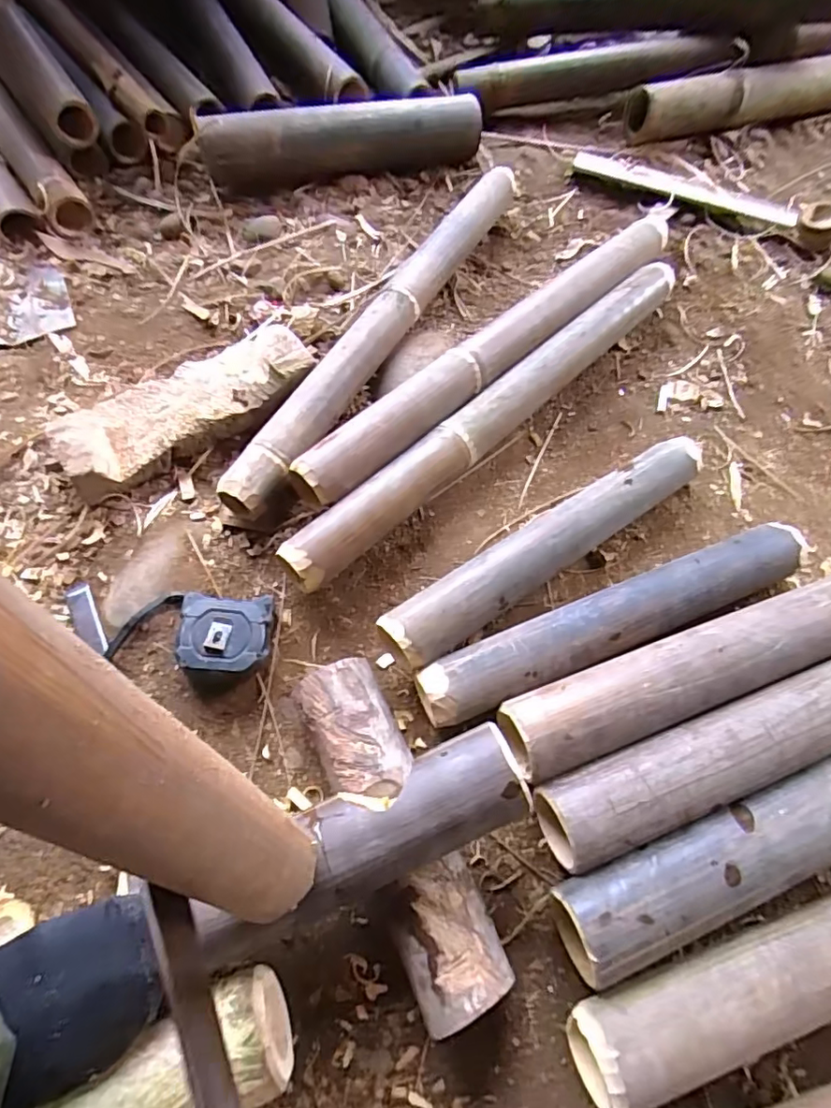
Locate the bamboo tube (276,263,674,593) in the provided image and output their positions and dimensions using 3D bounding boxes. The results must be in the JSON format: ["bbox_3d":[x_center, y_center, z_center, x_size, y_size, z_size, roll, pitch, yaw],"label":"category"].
[{"bbox_3d":[0.106,-0.174,0.650,0.638,0.067,0.055,-41,72,-20],"label":"bamboo tube"}]

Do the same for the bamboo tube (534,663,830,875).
[{"bbox_3d":[0.299,0.160,0.475,0.401,0.055,0.068,-17,66,-11],"label":"bamboo tube"}]

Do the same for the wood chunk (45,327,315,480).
[{"bbox_3d":[-0.262,-0.180,0.626,0.290,0.050,0.110,-35,70,-18],"label":"wood chunk"}]

